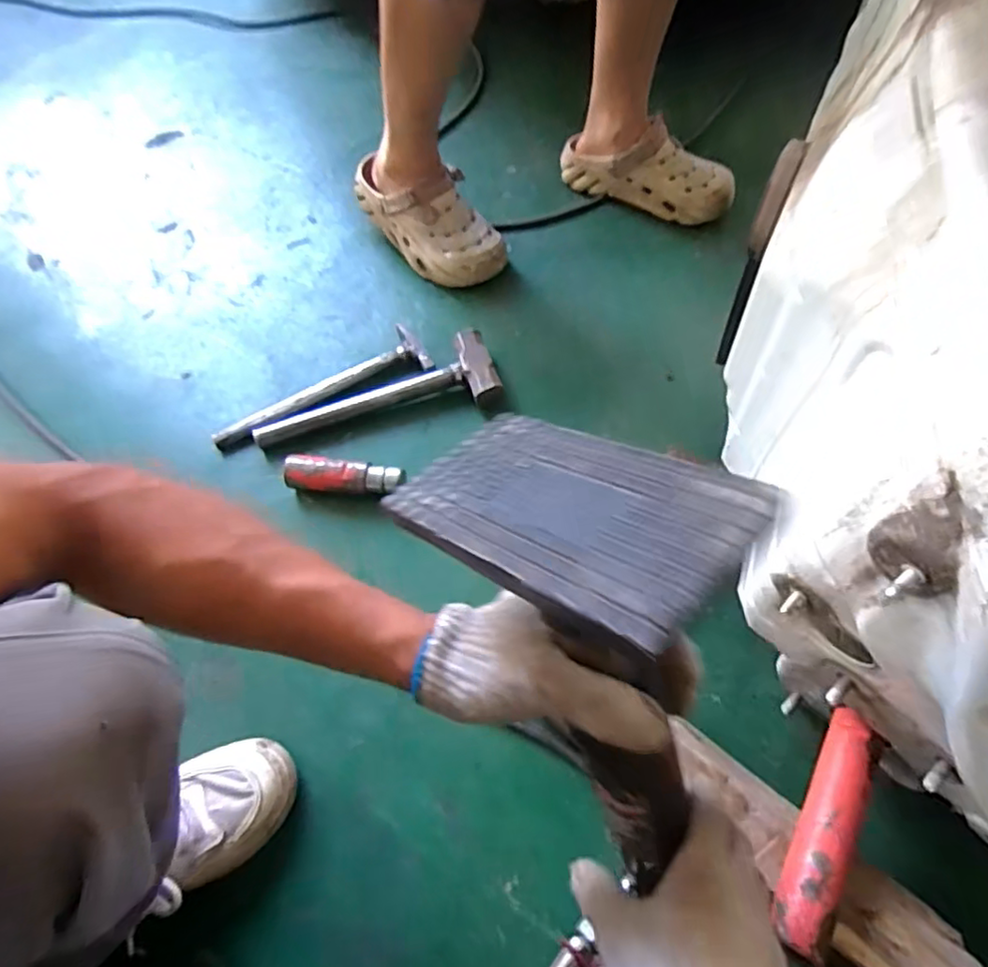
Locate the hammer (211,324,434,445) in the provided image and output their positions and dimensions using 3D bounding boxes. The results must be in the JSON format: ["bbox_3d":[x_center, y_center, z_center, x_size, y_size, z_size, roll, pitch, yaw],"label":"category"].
[{"bbox_3d":[-0.229,-0.122,0.840,0.290,0.033,0.089,-26,61,-11],"label":"hammer"}]

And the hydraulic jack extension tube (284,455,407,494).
[{"bbox_3d":[-0.178,-0.008,0.745,0.138,0.028,0.035,5,60,6],"label":"hydraulic jack extension tube"}]

